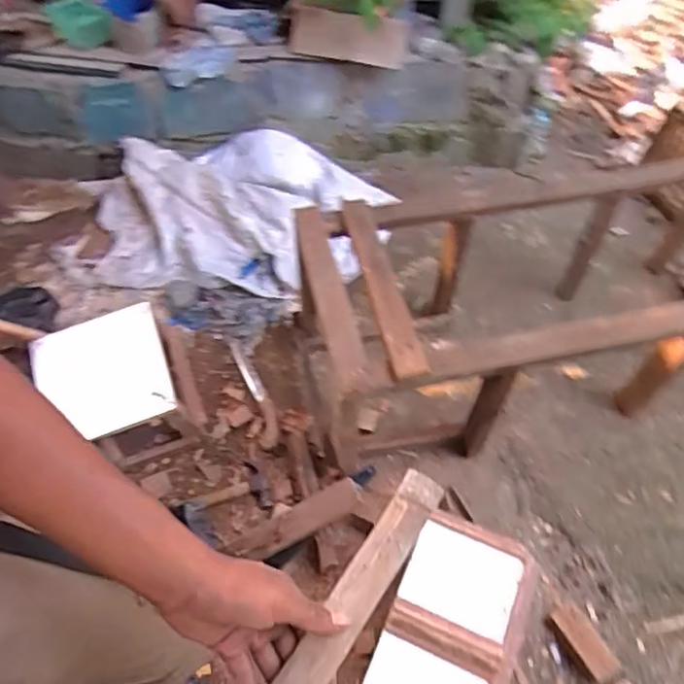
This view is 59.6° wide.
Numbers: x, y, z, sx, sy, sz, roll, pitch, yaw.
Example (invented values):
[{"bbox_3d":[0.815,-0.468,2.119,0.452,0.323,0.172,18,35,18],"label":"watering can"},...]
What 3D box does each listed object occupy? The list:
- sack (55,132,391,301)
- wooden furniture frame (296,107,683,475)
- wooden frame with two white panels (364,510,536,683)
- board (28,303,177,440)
[{"bbox_3d":[-0.320,-0.383,1.761,0.931,0.161,0.501,5,58,2],"label":"sack"},{"bbox_3d":[0.485,-0.089,1.391,1.120,0.442,0.507,-9,56,-6],"label":"wooden furniture frame"},{"bbox_3d":[0.172,0.468,0.941,0.206,0.039,0.381,22,58,15],"label":"wooden frame with two white panels"},{"bbox_3d":[-0.532,0.069,1.324,0.268,0.012,0.277,-18,67,-11],"label":"board"}]

